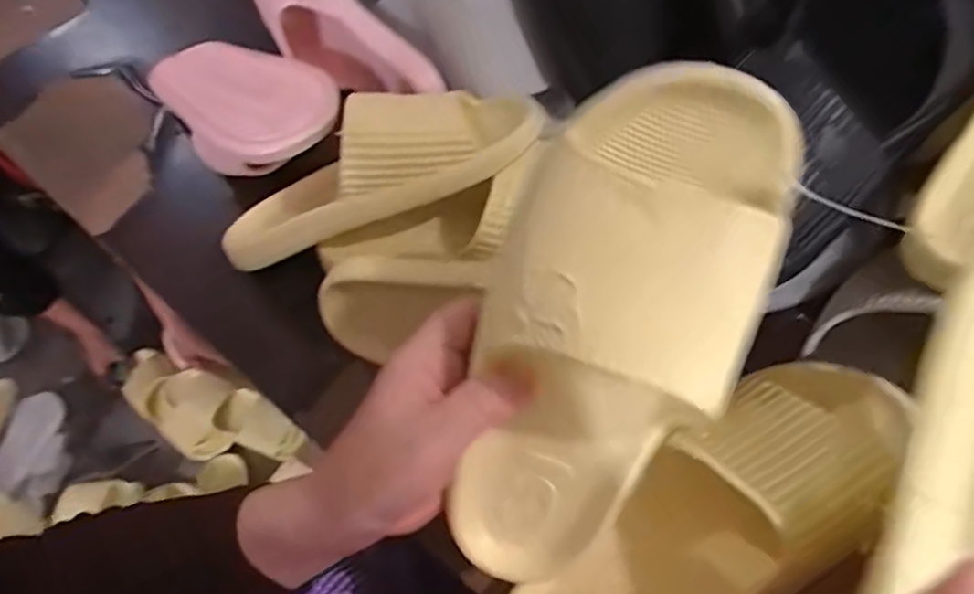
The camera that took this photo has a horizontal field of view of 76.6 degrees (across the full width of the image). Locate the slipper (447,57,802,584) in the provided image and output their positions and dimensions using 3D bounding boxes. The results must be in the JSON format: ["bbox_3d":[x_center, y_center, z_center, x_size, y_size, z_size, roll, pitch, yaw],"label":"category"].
[{"bbox_3d":[0.045,0.027,0.257,0.100,0.235,0.072,24,25,14],"label":"slipper"}]

